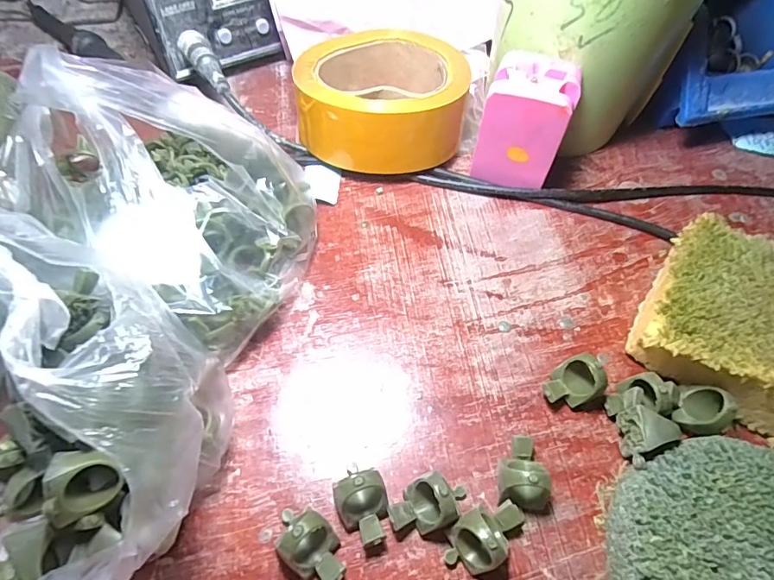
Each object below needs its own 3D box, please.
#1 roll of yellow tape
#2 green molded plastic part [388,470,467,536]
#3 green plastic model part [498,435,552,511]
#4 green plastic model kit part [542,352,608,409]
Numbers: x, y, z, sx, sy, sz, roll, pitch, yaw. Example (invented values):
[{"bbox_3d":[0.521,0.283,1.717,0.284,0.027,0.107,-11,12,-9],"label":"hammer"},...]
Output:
[{"bbox_3d":[-0.004,-0.122,0.318,0.103,0.051,0.103,1,59,-2],"label":"roll of yellow tape"},{"bbox_3d":[0.018,0.089,0.201,0.033,0.025,0.020,-11,60,-9],"label":"green molded plastic part"},{"bbox_3d":[0.058,0.079,0.209,0.022,0.025,0.029,-14,60,-11],"label":"green plastic model part"},{"bbox_3d":[0.089,0.046,0.231,0.023,0.025,0.021,1,59,-2],"label":"green plastic model kit part"}]

